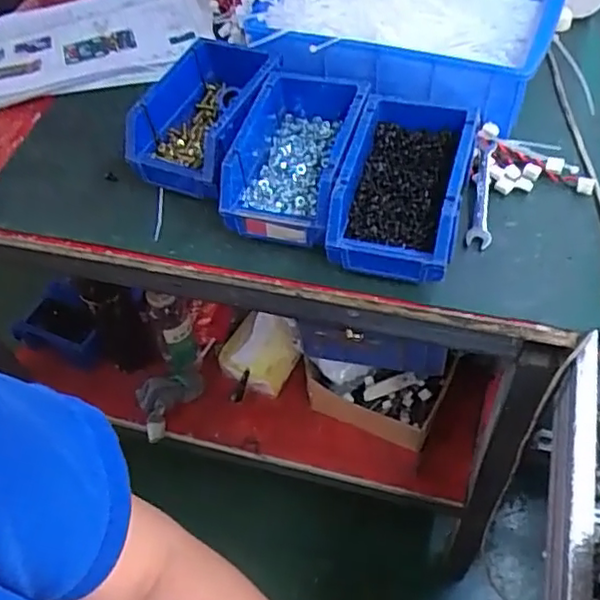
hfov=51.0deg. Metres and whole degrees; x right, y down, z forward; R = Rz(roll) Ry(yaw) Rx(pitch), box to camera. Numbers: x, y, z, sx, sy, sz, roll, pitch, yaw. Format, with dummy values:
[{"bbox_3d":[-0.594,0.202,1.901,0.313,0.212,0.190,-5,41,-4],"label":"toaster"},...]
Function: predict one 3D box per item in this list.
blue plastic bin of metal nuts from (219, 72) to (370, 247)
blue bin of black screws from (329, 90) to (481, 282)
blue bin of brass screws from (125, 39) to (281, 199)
[{"bbox_3d":[-0.002,-0.135,0.575,0.103,0.063,0.167,10,53,14],"label":"blue plastic bin of metal nuts"},{"bbox_3d":[0.091,-0.096,0.547,0.101,0.075,0.160,11,53,15],"label":"blue bin of black screws"},{"bbox_3d":[-0.091,-0.182,0.626,0.107,0.074,0.162,17,55,19],"label":"blue bin of brass screws"}]

